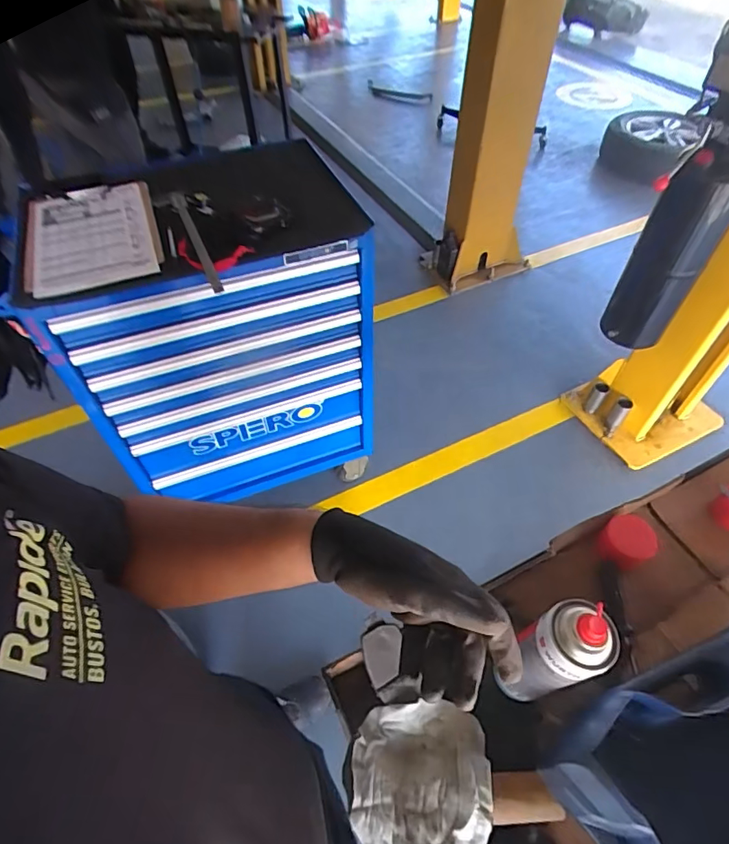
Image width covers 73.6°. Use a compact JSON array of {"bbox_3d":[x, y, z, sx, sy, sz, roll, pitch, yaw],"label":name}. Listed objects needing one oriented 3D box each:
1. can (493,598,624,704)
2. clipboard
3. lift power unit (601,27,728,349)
[{"bbox_3d":[0.194,0.251,0.511,0.062,0.218,0.063,0,51,0],"label":"can"},{"bbox_3d":[-0.563,-0.401,1.009,0.248,0.025,0.399,-20,53,-11],"label":"clipboard"},{"bbox_3d":[0.832,-0.538,1.180,0.251,0.727,0.241,26,56,20],"label":"lift power unit"}]

